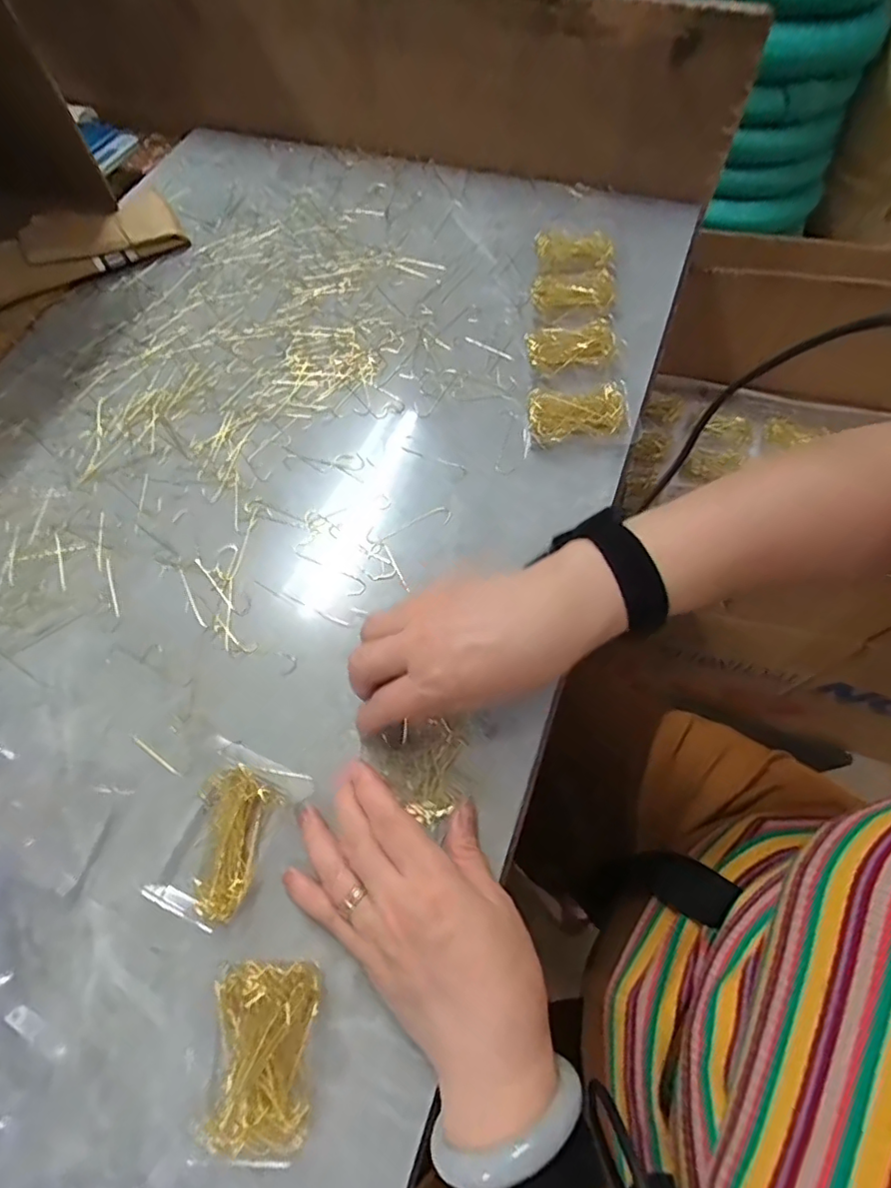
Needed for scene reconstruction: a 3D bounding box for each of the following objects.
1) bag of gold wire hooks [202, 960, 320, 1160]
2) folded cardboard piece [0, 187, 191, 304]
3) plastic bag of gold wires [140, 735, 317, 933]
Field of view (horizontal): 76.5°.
[{"bbox_3d":[-0.089,0.219,0.270,0.047,0.018,0.071,-1,63,2],"label":"bag of gold wire hooks"},{"bbox_3d":[-0.356,-0.338,0.550,0.195,0.039,0.071,-34,66,-14],"label":"folded cardboard piece"},{"bbox_3d":[-0.125,0.132,0.319,0.061,0.016,0.087,21,66,13],"label":"plastic bag of gold wires"}]

